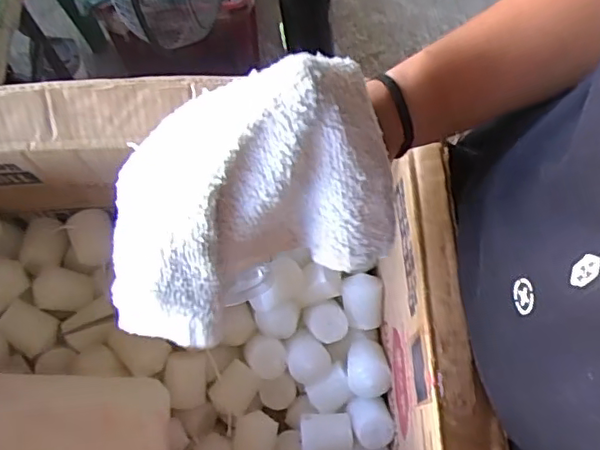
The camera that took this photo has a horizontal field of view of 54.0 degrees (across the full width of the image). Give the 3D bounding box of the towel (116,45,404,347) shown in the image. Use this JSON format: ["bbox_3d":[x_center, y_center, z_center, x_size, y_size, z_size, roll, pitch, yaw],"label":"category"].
[{"bbox_3d":[-0.034,-0.014,0.287,0.151,0.118,0.096,-24,73,-8],"label":"towel"}]

